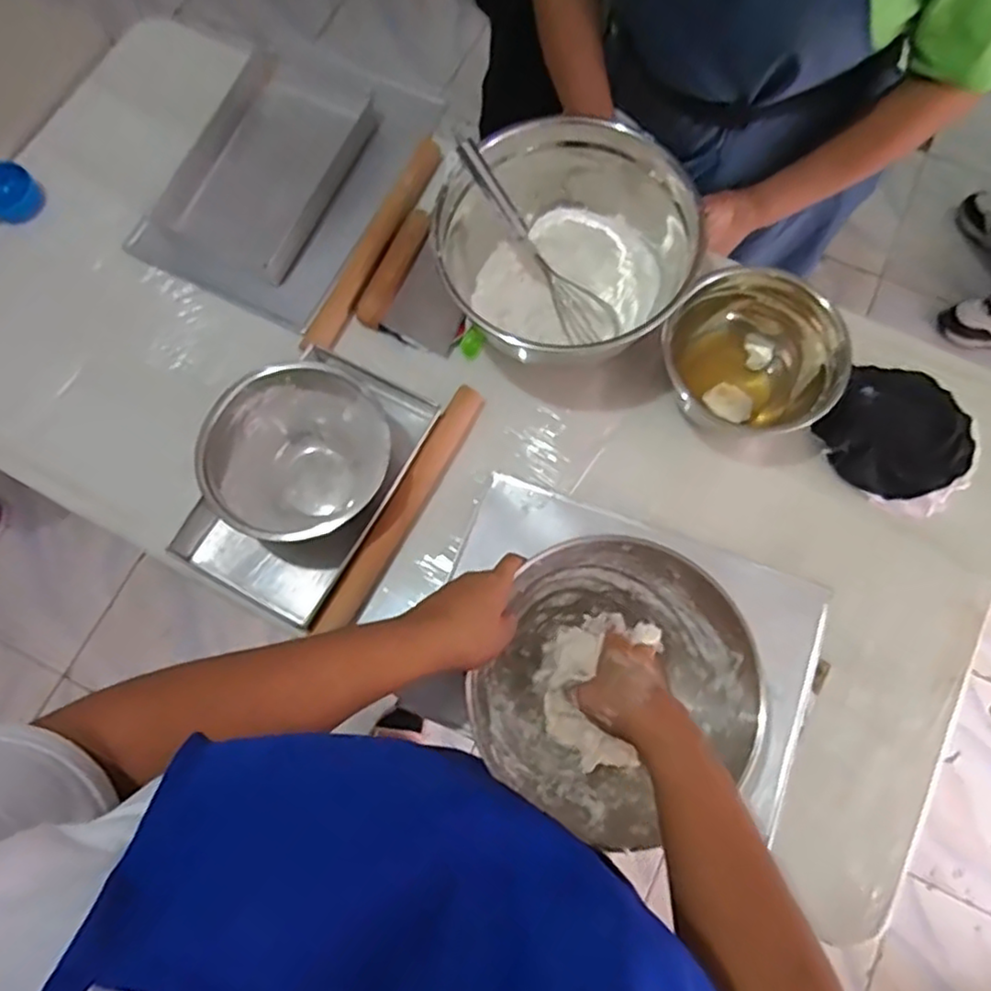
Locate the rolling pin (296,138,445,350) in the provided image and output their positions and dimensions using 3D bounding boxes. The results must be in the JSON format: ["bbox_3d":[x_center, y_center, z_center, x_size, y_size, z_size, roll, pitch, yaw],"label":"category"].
[{"bbox_3d":[-0.135,-0.289,0.781,0.030,0.035,0.291,27,76,8],"label":"rolling pin"}]

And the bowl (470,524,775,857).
[{"bbox_3d":[0.108,0.164,0.588,0.223,0.095,0.233,0,74,1],"label":"bowl"}]

